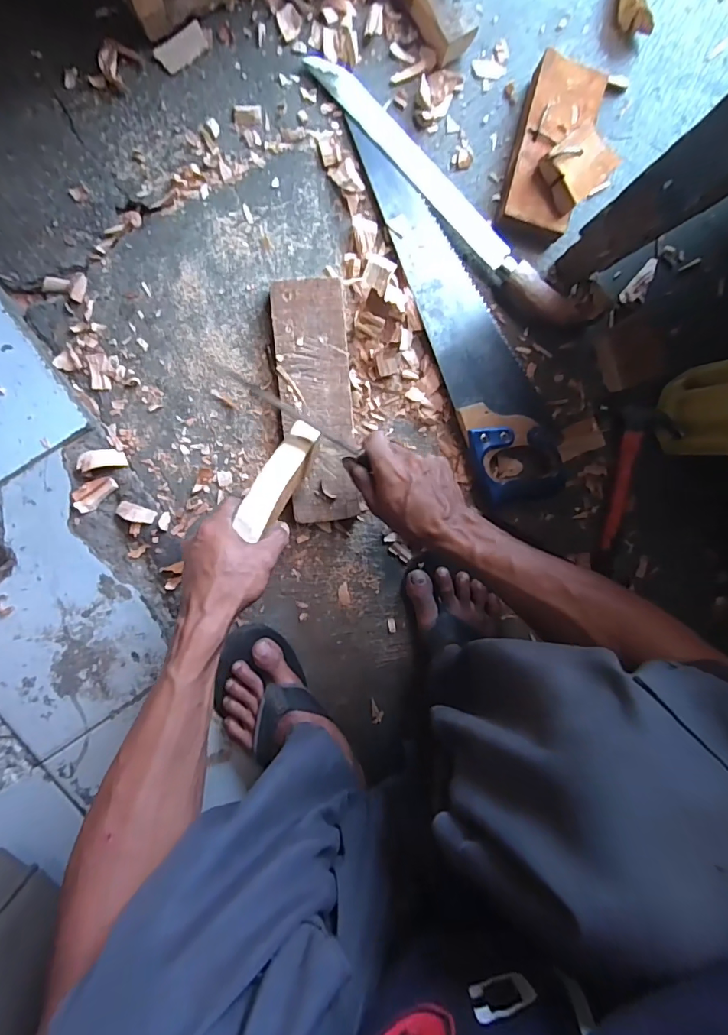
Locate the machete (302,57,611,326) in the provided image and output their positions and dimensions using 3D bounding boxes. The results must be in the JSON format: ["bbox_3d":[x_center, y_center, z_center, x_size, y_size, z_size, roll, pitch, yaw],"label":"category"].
[{"bbox_3d":[0.104,-0.367,0.533,0.436,0.037,0.063,39,92,-10],"label":"machete"}]

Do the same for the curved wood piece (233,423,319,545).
[{"bbox_3d":[-0.087,-0.036,0.469,0.038,0.031,0.138,32,58,-9],"label":"curved wood piece"}]

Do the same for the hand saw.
[{"bbox_3d":[0.130,-0.233,0.554,0.113,0.030,0.454,-22,99,-3],"label":"hand saw"}]

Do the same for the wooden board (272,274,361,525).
[{"bbox_3d":[-0.056,-0.134,0.553,0.081,0.033,0.272,-5,98,-6],"label":"wooden board"}]

